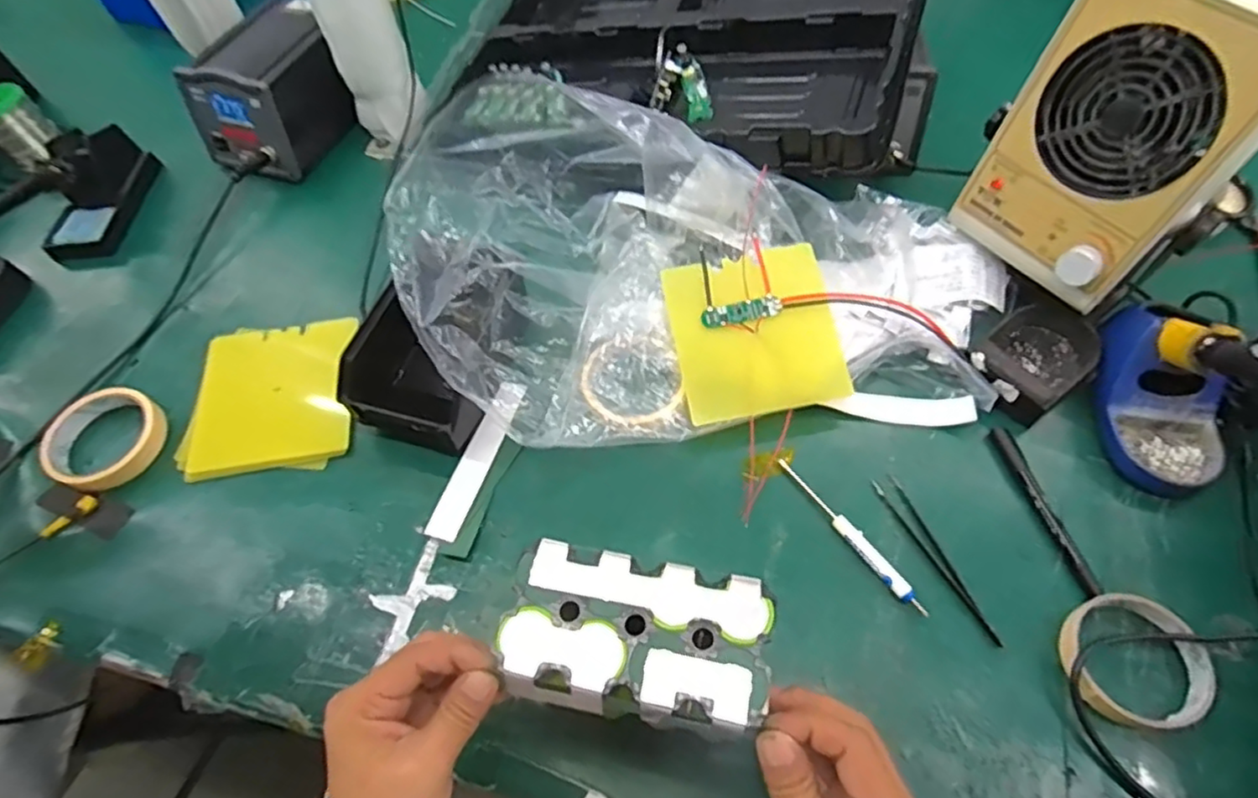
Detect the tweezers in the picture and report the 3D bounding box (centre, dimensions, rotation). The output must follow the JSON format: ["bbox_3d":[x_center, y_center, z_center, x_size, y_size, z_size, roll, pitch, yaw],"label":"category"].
[{"bbox_3d":[0.225,0.117,0.481,0.021,0.008,0.135,-19,60,-7],"label":"tweezers"}]

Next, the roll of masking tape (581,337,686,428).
[{"bbox_3d":[0.000,-0.007,0.527,0.083,0.018,0.066,30,71,-5],"label":"roll of masking tape"}]

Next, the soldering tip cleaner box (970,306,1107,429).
[{"bbox_3d":[0.339,-0.033,0.540,0.113,0.035,0.074,-41,65,-18],"label":"soldering tip cleaner box"}]

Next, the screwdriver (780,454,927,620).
[{"bbox_3d":[0.166,0.100,0.486,0.013,0.010,0.146,-31,63,-13],"label":"screwdriver"}]

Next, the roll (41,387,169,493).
[{"bbox_3d":[-0.448,0.035,0.557,0.092,0.030,0.088,-2,60,3],"label":"roll"}]

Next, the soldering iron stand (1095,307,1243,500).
[{"bbox_3d":[0.419,-0.010,0.493,0.087,0.081,0.147,10,61,10],"label":"soldering iron stand"}]

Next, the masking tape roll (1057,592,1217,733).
[{"bbox_3d":[0.332,0.172,0.426,0.084,0.014,0.084,-2,60,3],"label":"masking tape roll"}]

